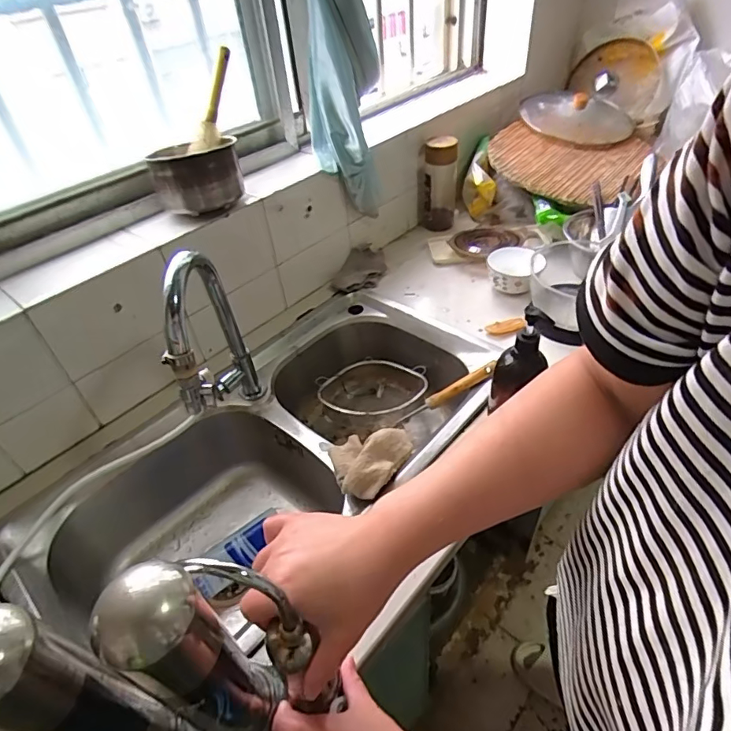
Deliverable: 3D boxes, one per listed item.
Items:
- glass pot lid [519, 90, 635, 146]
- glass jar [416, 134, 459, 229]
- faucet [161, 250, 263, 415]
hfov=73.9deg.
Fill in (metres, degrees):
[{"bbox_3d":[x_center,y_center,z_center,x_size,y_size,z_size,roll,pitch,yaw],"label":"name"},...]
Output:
[{"bbox_3d":[0.548,-0.644,1.261,0.281,0.077,0.235,11,45,18],"label":"glass pot lid"},{"bbox_3d":[0.172,-0.437,1.167,0.090,0.211,0.090,-3,42,3],"label":"glass jar"},{"bbox_3d":[-0.205,0.000,0.664,0.054,0.304,0.204,-10,42,-4],"label":"faucet"}]

